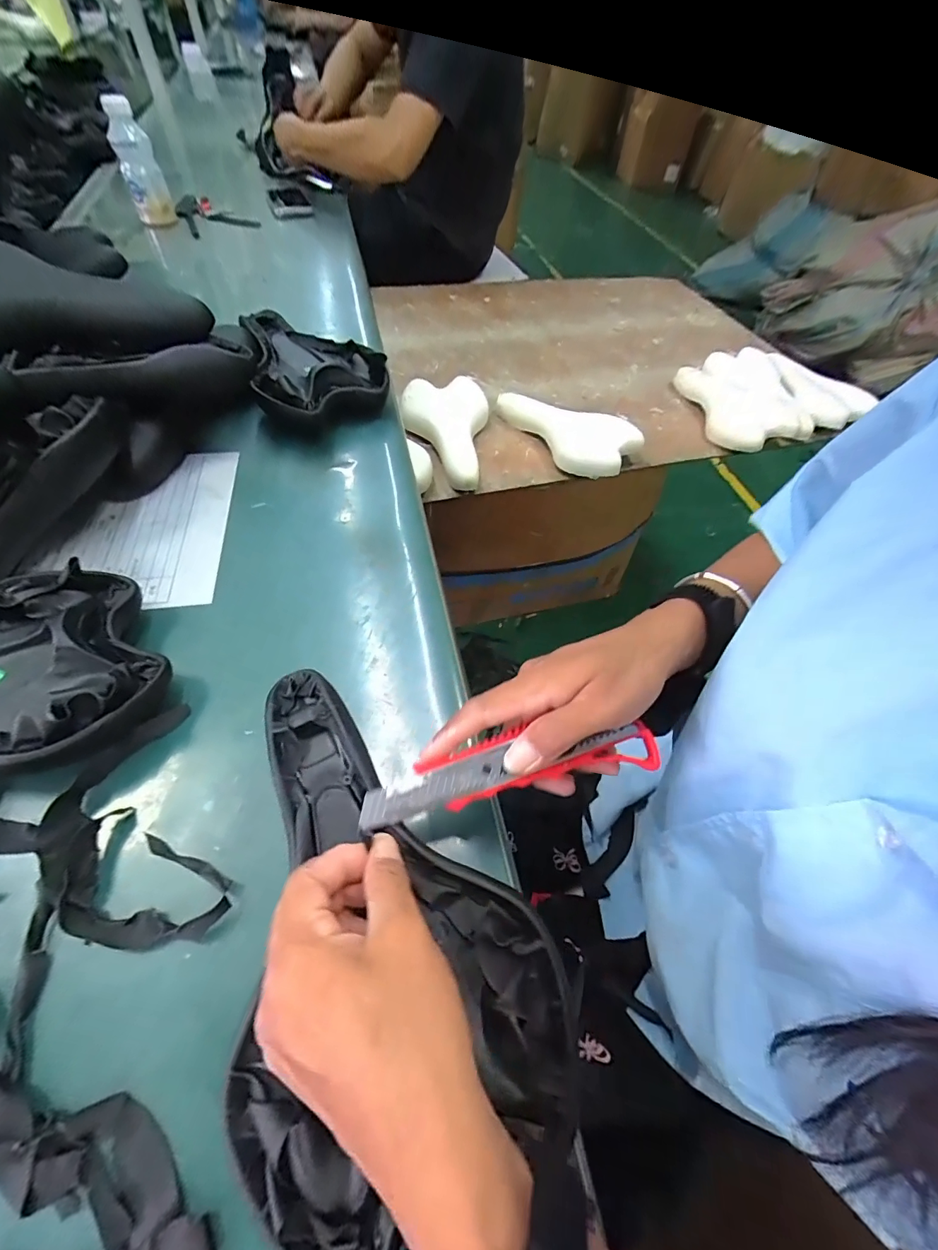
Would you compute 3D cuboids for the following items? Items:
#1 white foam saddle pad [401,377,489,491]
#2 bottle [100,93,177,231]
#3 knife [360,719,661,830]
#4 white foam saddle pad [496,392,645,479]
[{"bbox_3d":[-0.047,-0.341,0.783,0.150,0.057,0.272,7,56,0],"label":"white foam saddle pad"},{"bbox_3d":[-0.588,-0.814,0.814,0.053,0.179,0.058,-35,64,-26],"label":"bottle"},{"bbox_3d":[0.021,0.078,0.253,0.163,0.012,0.031,-13,56,1],"label":"knife"},{"bbox_3d":[0.158,-0.333,0.798,0.273,0.054,0.151,21,57,10],"label":"white foam saddle pad"}]

